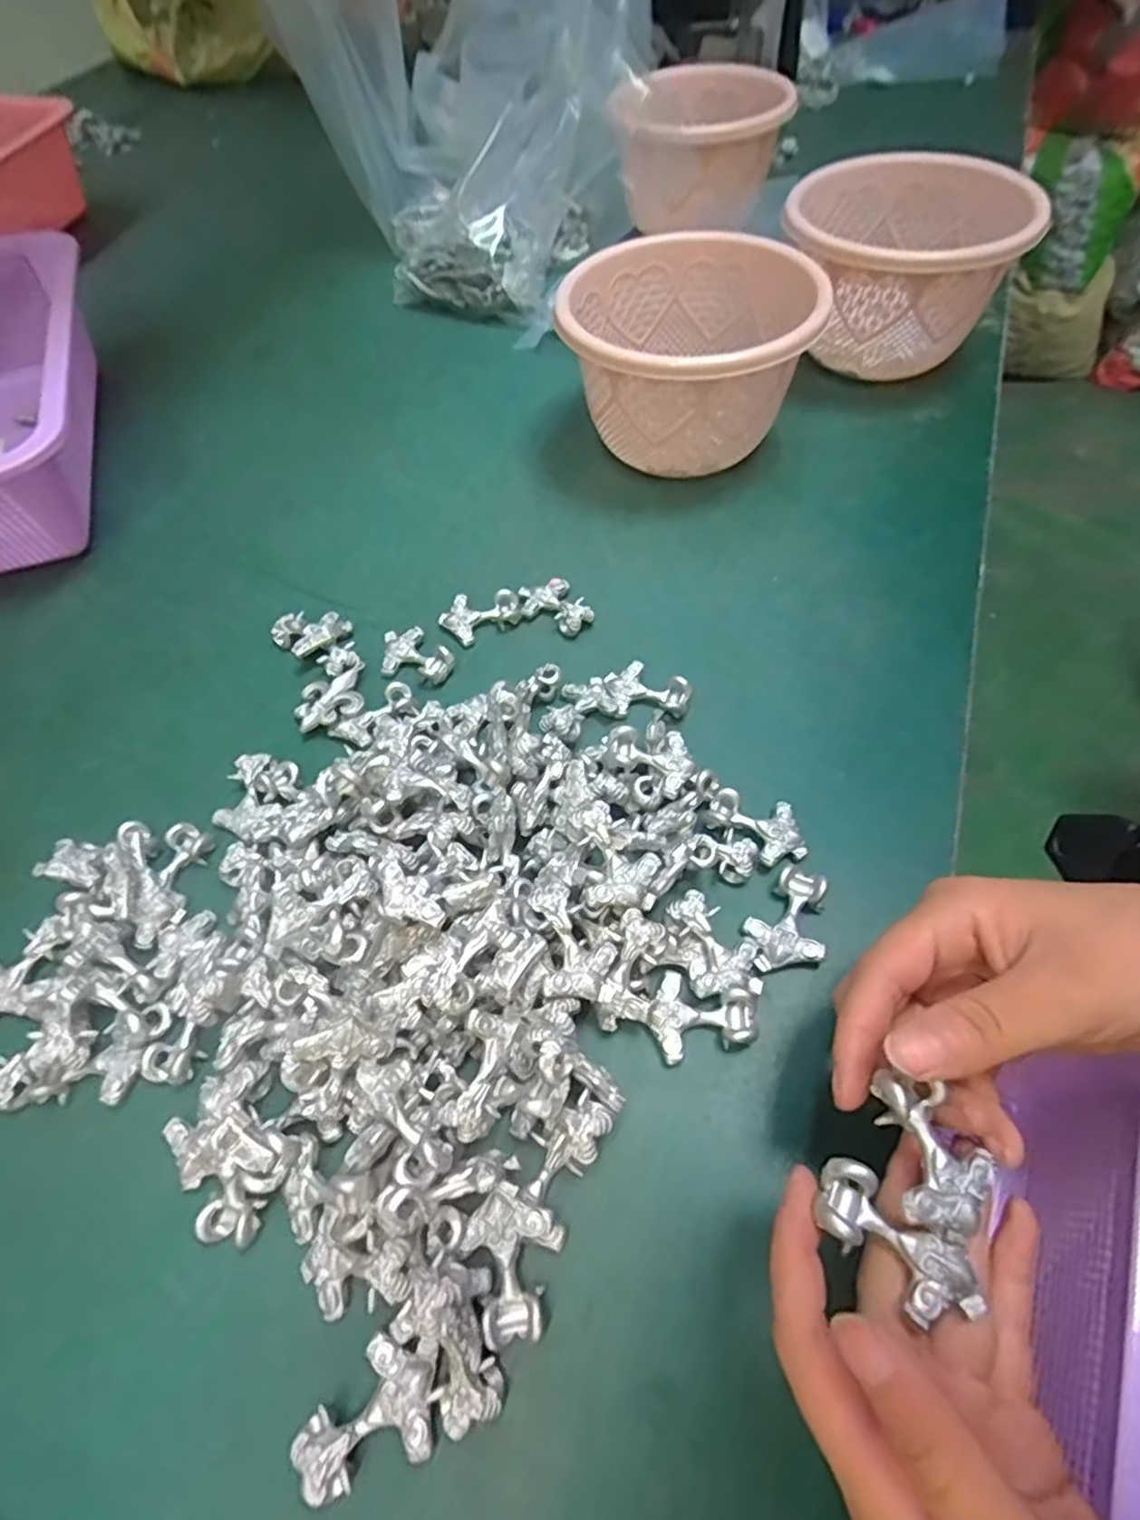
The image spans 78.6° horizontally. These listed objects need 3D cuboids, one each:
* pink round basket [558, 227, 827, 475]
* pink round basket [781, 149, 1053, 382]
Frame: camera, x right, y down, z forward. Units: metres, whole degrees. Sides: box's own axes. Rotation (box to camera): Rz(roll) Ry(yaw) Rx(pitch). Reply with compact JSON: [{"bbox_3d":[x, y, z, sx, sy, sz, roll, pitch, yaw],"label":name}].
[{"bbox_3d":[0.067,-0.234,0.419,0.139,0.091,0.134,-1,58,1],"label":"pink round basket"},{"bbox_3d":[0.217,-0.326,0.474,0.142,0.098,0.146,-1,58,1],"label":"pink round basket"}]

